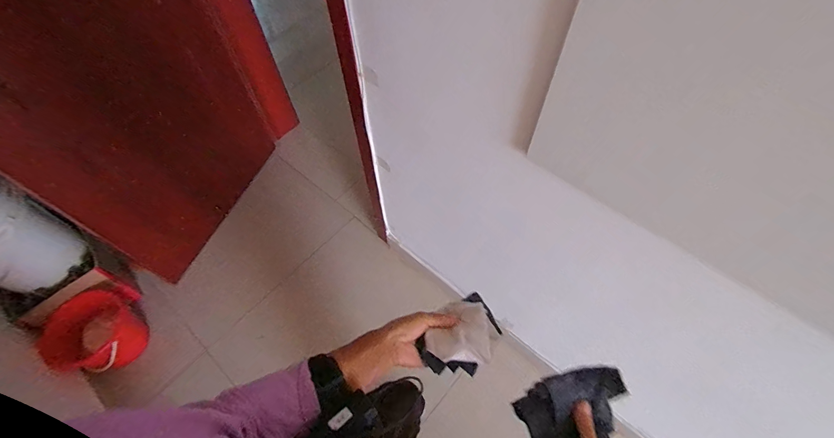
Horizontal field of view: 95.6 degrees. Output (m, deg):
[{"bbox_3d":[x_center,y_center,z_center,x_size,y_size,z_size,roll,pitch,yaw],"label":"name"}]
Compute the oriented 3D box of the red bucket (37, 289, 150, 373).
[{"bbox_3d":[-1.107,0.395,1.324,0.257,0.236,0.264,0,59,1],"label":"red bucket"}]

